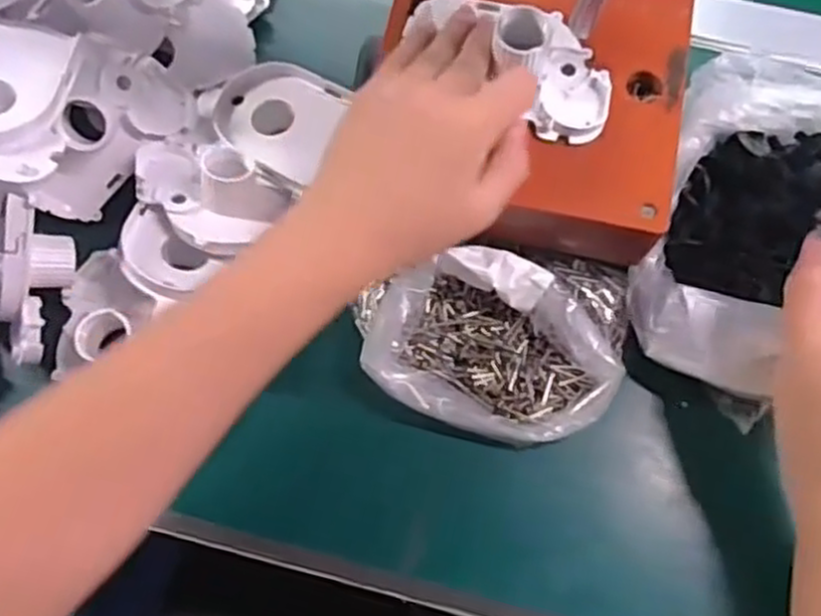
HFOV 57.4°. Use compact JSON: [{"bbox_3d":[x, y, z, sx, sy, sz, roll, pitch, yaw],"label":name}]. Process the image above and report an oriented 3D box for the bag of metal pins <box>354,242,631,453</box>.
[{"bbox_3d":[0.044,0.018,0.373,0.133,0.037,0.089,-1,72,0],"label":"bag of metal pins"}]

